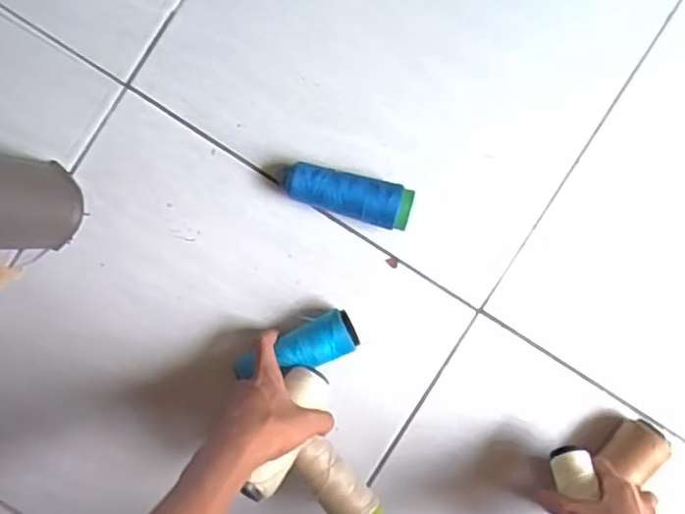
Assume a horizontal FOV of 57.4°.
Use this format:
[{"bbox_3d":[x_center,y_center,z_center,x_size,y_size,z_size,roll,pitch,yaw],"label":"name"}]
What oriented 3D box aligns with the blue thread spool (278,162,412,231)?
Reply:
[{"bbox_3d":[0.004,-0.057,0.577,0.117,0.040,0.040,15,90,-1],"label":"blue thread spool"}]

